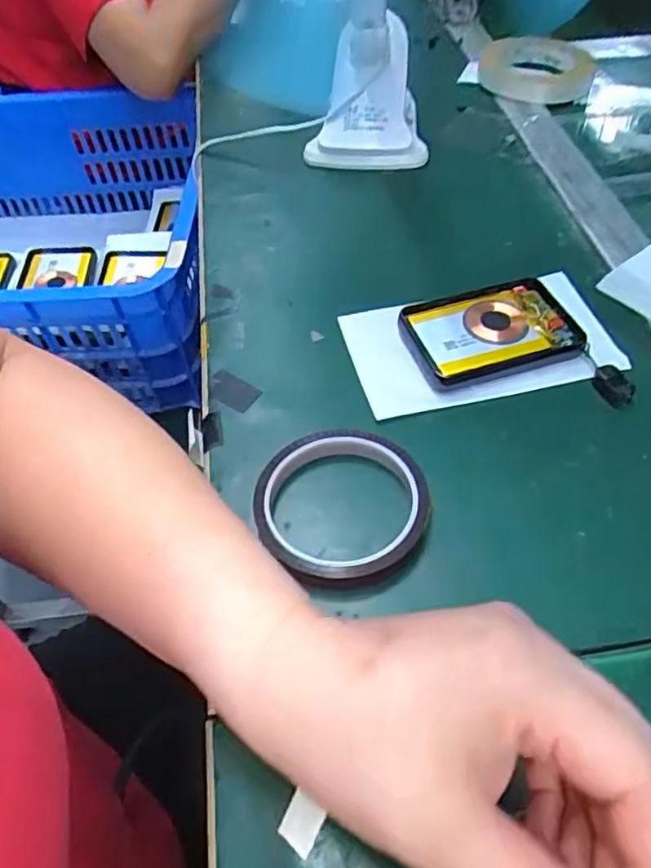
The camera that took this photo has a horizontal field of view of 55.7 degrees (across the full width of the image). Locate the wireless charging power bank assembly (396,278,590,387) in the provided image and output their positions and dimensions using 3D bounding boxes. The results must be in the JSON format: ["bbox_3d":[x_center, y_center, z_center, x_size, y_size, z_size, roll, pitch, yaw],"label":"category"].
[{"bbox_3d":[0.111,-0.069,0.410,0.103,0.013,0.069,-15,52,-6],"label":"wireless charging power bank assembly"}]

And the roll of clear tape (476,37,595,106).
[{"bbox_3d":[0.214,-0.367,0.623,0.105,0.025,0.109,-2,52,3],"label":"roll of clear tape"}]

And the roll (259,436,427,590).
[{"bbox_3d":[0.009,0.039,0.335,0.093,0.015,0.089,-2,52,3],"label":"roll"}]

